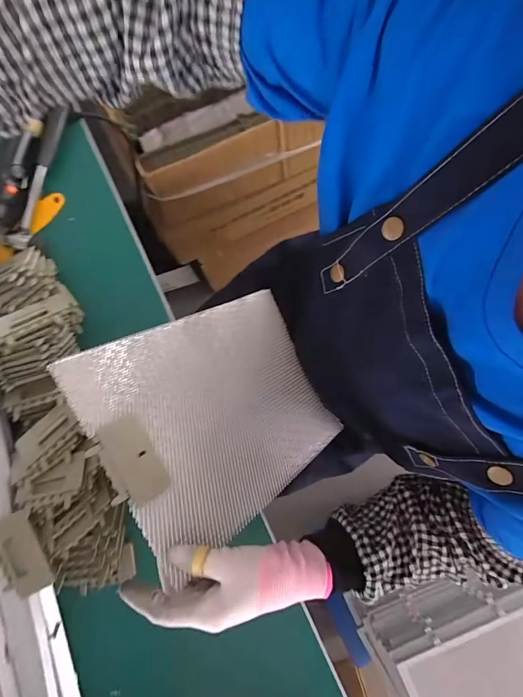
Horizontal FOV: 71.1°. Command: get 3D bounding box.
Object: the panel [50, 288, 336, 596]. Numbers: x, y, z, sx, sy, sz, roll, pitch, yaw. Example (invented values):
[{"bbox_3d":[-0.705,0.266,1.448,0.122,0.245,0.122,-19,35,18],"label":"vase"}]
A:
[{"bbox_3d":[-0.045,0.069,0.455,0.300,0.021,0.243,-25,79,-41],"label":"panel"}]

